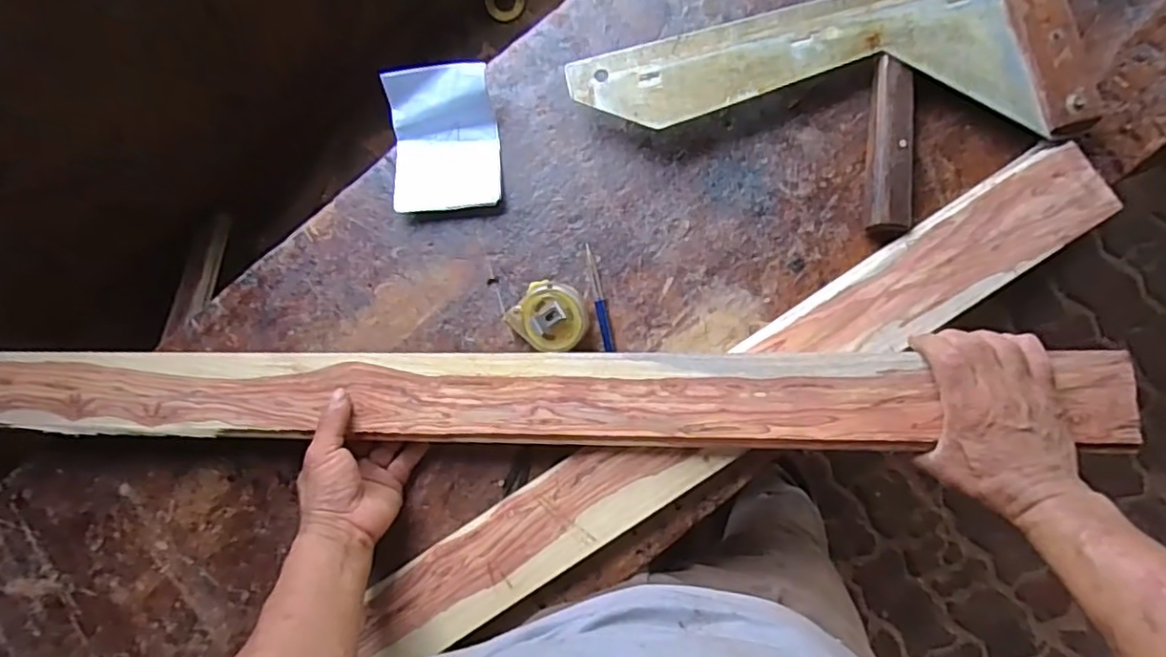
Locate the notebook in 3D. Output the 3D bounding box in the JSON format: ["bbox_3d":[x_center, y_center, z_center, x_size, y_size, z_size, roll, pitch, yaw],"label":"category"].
[{"bbox_3d":[-0.140,-0.185,0.621,0.104,0.050,0.130,-3,84,8],"label":"notebook"}]

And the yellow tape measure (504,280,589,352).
[{"bbox_3d":[-0.029,-0.011,0.591,0.066,0.042,0.063,34,90,10],"label":"yellow tape measure"}]

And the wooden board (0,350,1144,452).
[{"bbox_3d":[-0.192,0.064,0.585,1.218,0.028,0.080,0,85,8],"label":"wooden board"}]

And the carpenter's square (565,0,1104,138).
[{"bbox_3d":[0.212,-0.231,0.569,0.433,0.013,0.157,-6,83,6],"label":"carpenter's square"}]

